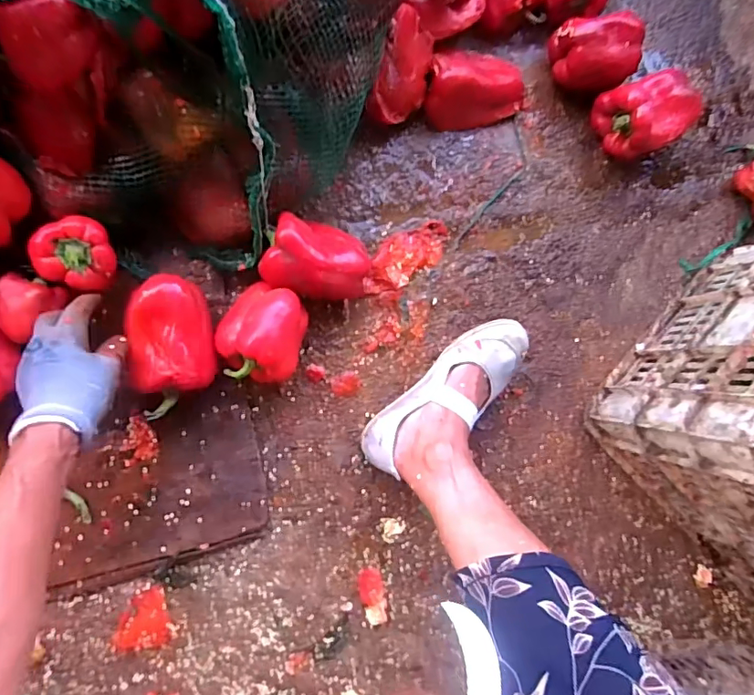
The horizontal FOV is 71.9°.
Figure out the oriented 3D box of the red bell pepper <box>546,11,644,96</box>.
[{"bbox_3d":[0.276,-0.370,0.664,0.097,0.082,0.078,-7,89,-11],"label":"red bell pepper"}]

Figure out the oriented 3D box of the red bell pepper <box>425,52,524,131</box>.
[{"bbox_3d":[0.121,-0.330,0.648,0.135,0.058,0.090,-16,91,-11],"label":"red bell pepper"}]

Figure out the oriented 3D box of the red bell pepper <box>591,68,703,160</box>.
[{"bbox_3d":[0.348,-0.298,0.671,0.105,0.086,0.091,-23,92,-11],"label":"red bell pepper"}]

